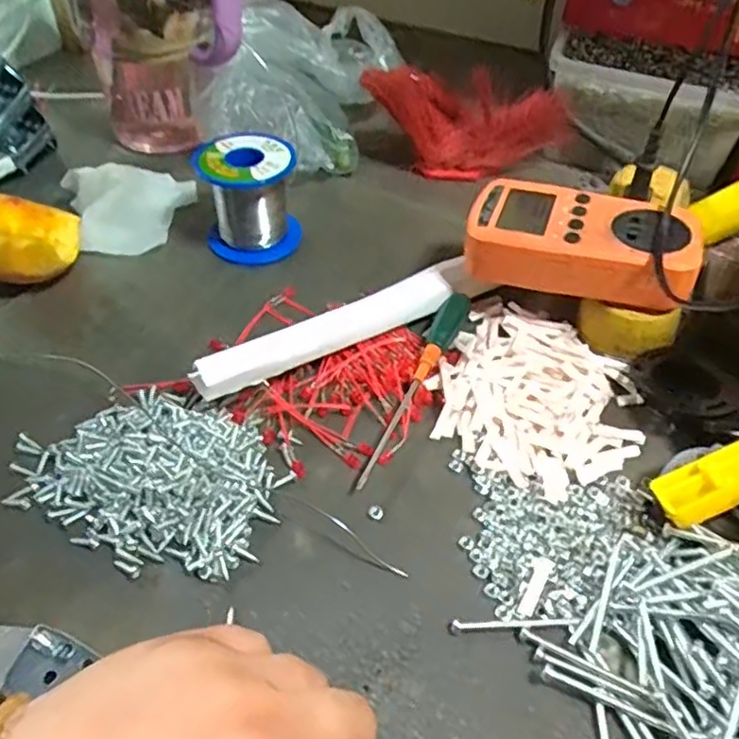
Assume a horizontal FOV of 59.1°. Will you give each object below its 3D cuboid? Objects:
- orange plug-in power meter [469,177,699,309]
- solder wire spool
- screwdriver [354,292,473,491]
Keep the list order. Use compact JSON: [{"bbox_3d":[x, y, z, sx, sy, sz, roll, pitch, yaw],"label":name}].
[{"bbox_3d":[0.121,-0.075,0.380,0.129,0.035,0.066,17,50,13],"label":"orange plug-in power meter"},{"bbox_3d":[-0.081,-0.119,0.442,0.063,0.059,0.069,1,49,-1],"label":"solder wire spool"},{"bbox_3d":[0.026,0.007,0.366,0.015,0.016,0.143,20,51,15],"label":"screwdriver"}]

